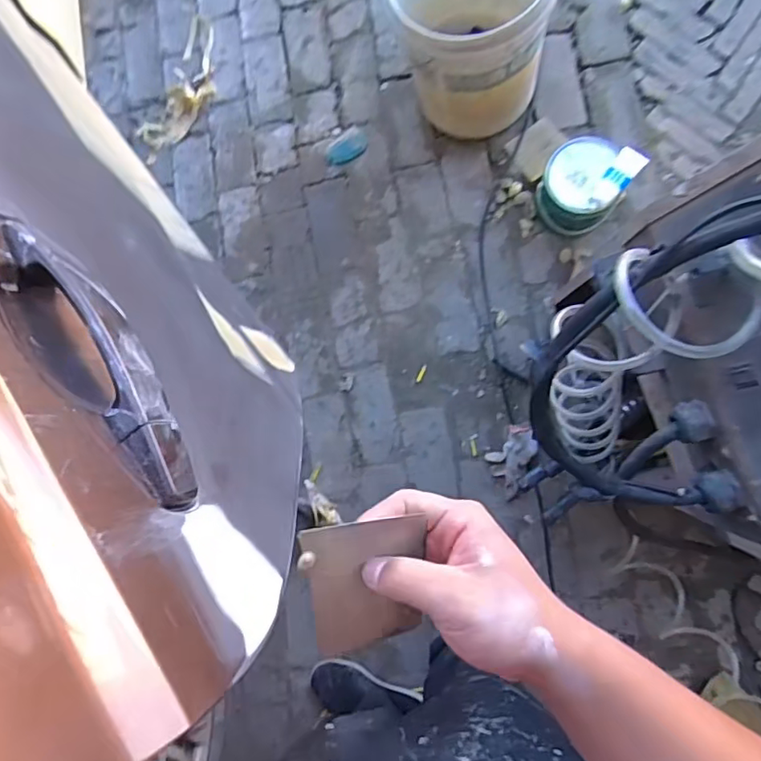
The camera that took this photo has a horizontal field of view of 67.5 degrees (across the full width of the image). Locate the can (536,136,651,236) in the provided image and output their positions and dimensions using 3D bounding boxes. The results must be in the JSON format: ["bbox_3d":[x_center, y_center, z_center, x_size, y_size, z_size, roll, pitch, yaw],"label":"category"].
[{"bbox_3d":[0.411,-0.399,1.182,0.157,0.187,0.149,0,85,3],"label":"can"}]

